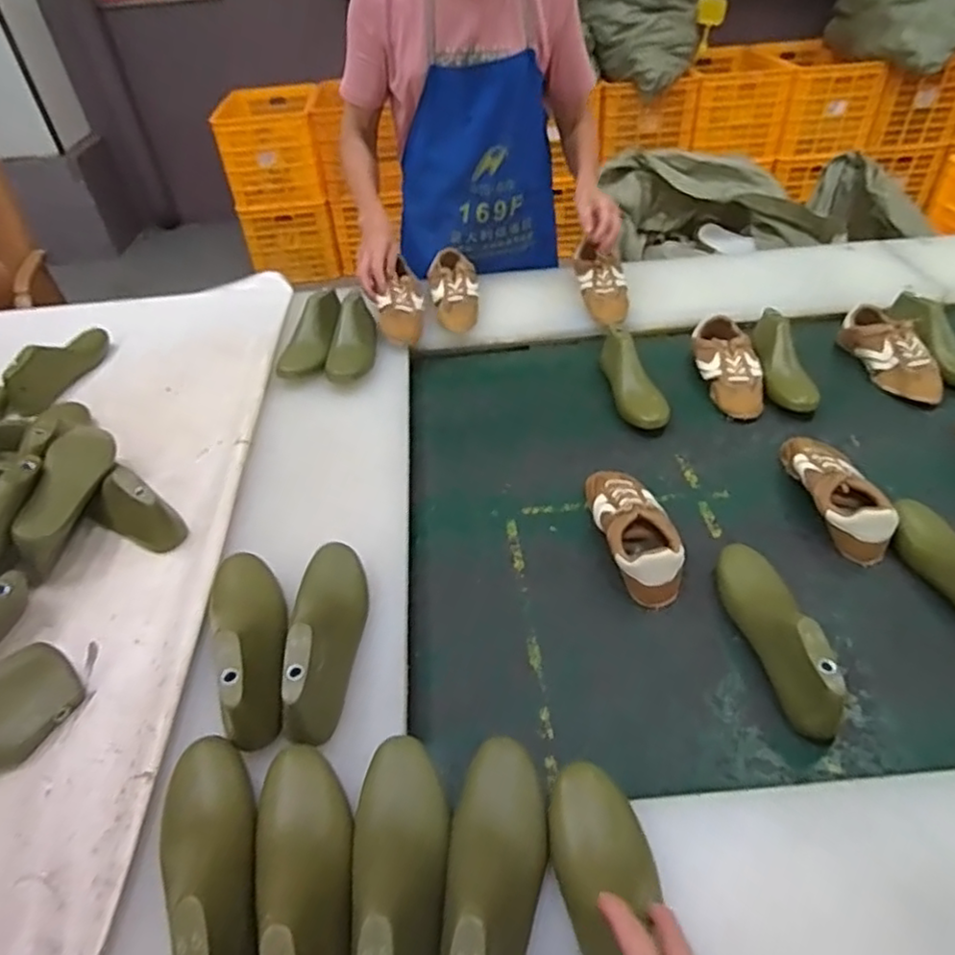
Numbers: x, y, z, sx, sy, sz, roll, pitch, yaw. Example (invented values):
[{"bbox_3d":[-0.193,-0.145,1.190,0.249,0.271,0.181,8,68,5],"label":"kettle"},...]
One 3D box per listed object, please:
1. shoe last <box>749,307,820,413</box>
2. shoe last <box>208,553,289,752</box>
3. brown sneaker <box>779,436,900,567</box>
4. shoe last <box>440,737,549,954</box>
[{"bbox_3d":[0.511,-0.197,1.091,0.076,0.077,0.226,1,41,8],"label":"shoe last"},{"bbox_3d":[-0.249,0.157,0.686,0.081,0.074,0.244,-17,44,-13],"label":"shoe last"},{"bbox_3d":[0.481,0.011,0.875,0.086,0.072,0.210,-3,40,3],"label":"brown sneaker"},{"bbox_3d":[0.014,0.306,0.492,0.077,0.074,0.238,-1,42,4],"label":"shoe last"}]

